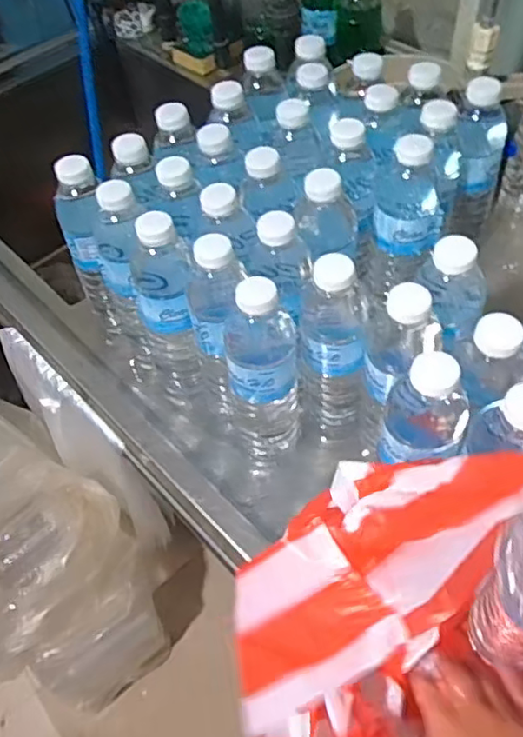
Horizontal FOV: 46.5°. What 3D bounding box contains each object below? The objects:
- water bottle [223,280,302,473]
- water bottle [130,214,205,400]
[{"bbox_3d":[0.001,0.013,0.527,0.062,0.206,0.058,-3,54,2],"label":"water bottle"},{"bbox_3d":[-0.085,-0.045,0.576,0.054,0.206,0.066,-16,54,-7],"label":"water bottle"}]

